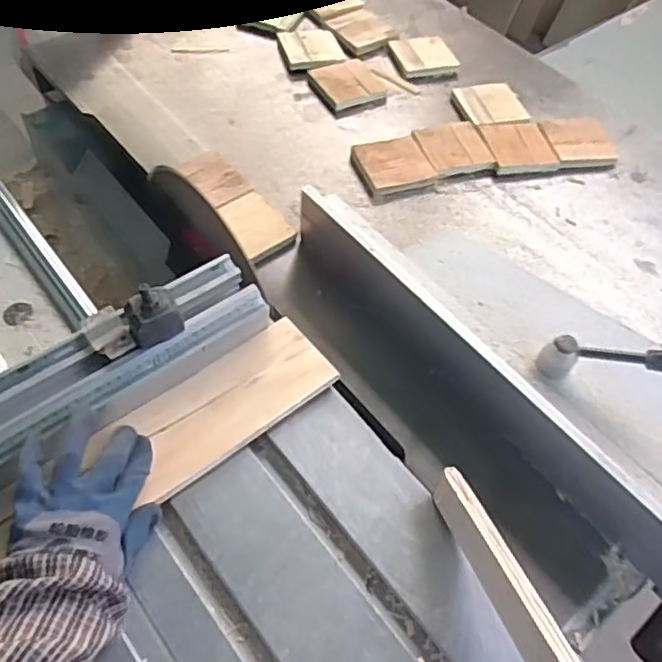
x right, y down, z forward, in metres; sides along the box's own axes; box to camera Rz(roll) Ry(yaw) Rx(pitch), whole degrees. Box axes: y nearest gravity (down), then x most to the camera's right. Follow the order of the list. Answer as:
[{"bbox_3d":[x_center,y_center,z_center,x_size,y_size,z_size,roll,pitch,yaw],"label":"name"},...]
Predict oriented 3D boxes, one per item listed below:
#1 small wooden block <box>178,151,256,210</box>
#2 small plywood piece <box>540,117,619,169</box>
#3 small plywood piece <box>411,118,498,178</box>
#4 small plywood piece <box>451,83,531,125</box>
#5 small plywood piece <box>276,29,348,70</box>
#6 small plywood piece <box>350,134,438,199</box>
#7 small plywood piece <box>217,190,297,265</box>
[{"bbox_3d":[-0.146,-0.191,0.794,0.053,0.023,0.091,-36,65,-25],"label":"small wooden block"},{"bbox_3d":[0.342,-0.261,0.861,0.088,0.016,0.087,-7,56,-10],"label":"small plywood piece"},{"bbox_3d":[0.166,-0.249,0.855,0.087,0.020,0.098,-13,57,-14],"label":"small plywood piece"},{"bbox_3d":[0.229,-0.324,0.897,0.093,0.022,0.079,-11,57,-12],"label":"small plywood piece"},{"bbox_3d":[-0.032,-0.432,0.950,0.089,0.010,0.094,-13,57,-13],"label":"small plywood piece"},{"bbox_3d":[0.081,-0.222,0.834,0.094,0.015,0.096,-14,58,-14],"label":"small plywood piece"},{"bbox_3d":[-0.092,-0.128,0.759,0.067,0.013,0.094,-31,63,-23],"label":"small plywood piece"}]

